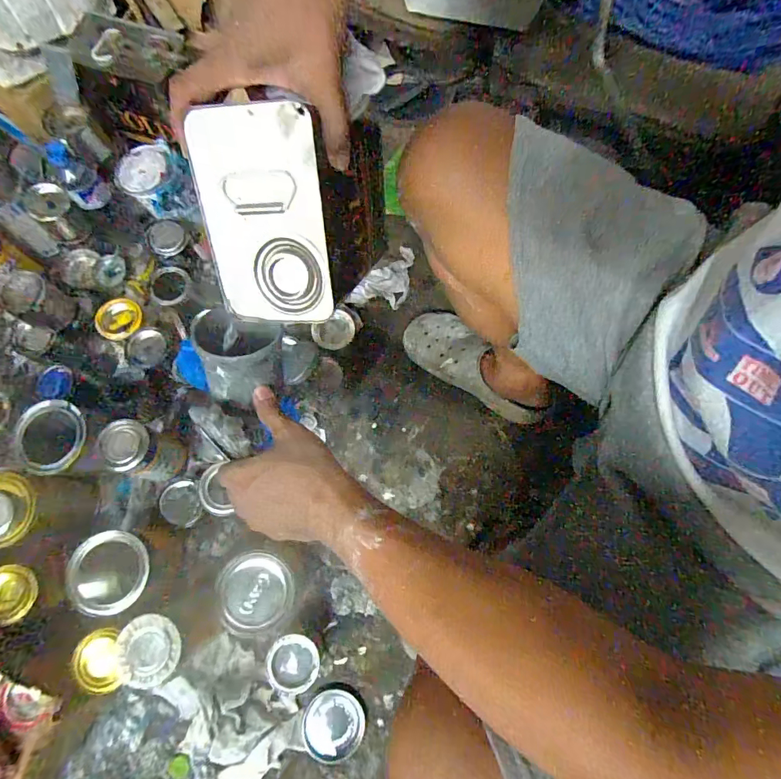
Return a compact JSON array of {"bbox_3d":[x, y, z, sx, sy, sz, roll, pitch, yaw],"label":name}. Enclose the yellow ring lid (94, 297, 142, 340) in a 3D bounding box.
[{"bbox_3d":[-0.464,-0.123,0.742,0.064,0.020,0.075,11,74,1],"label":"yellow ring lid"}]

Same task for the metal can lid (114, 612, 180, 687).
[{"bbox_3d":[-0.278,0.299,0.498,0.068,0.015,0.072,1,74,-2],"label":"metal can lid"}]

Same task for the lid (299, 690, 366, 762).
[{"bbox_3d":[-0.086,0.503,0.652,0.089,0.018,0.089,2,67,-4],"label":"lid"}]

